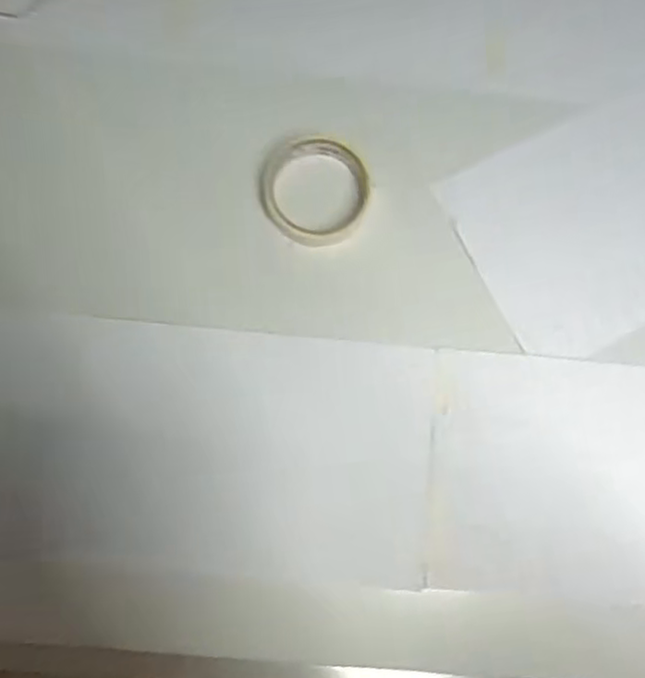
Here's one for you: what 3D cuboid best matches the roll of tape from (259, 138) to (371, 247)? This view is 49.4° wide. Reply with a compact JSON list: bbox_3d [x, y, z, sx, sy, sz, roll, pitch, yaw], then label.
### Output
[{"bbox_3d":[-0.006,-0.121,0.593,0.090,0.030,0.091,0,82,-2],"label":"roll of tape"}]

